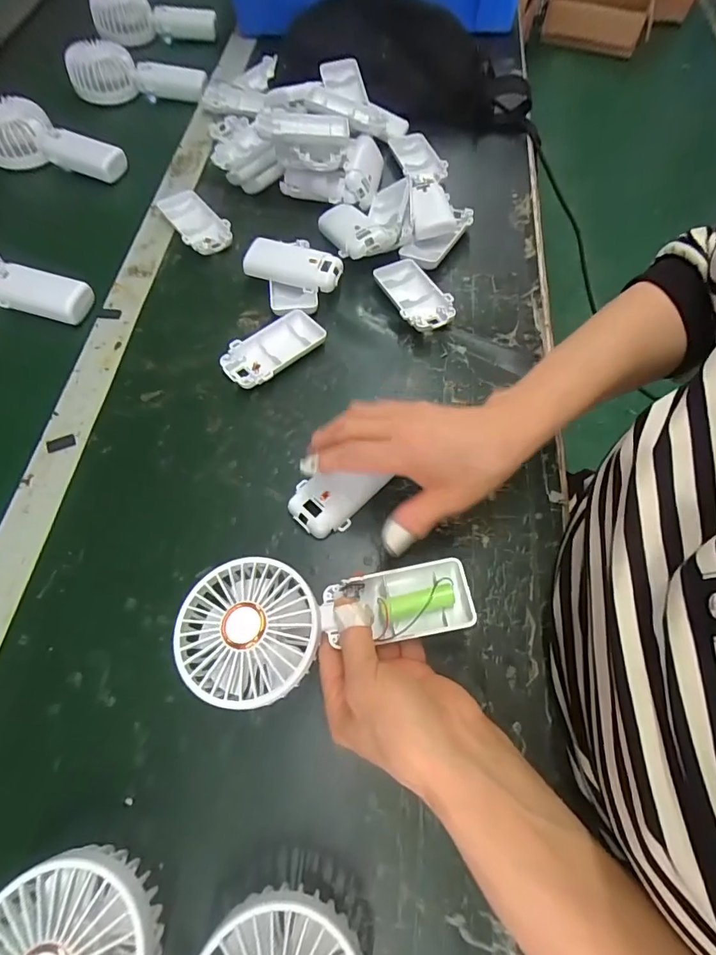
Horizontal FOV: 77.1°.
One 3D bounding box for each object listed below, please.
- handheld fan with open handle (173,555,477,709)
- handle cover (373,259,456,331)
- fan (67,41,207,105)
[{"bbox_3d":[-0.020,0.089,0.288,0.178,0.034,0.084,-5,65,-9],"label":"handheld fan with open handle"},{"bbox_3d":[0.054,-0.176,0.433,0.046,0.021,0.093,-20,67,-9],"label":"handle cover"},{"bbox_3d":[-0.309,-0.569,0.627,0.185,0.052,0.048,2,65,1],"label":"fan"}]

